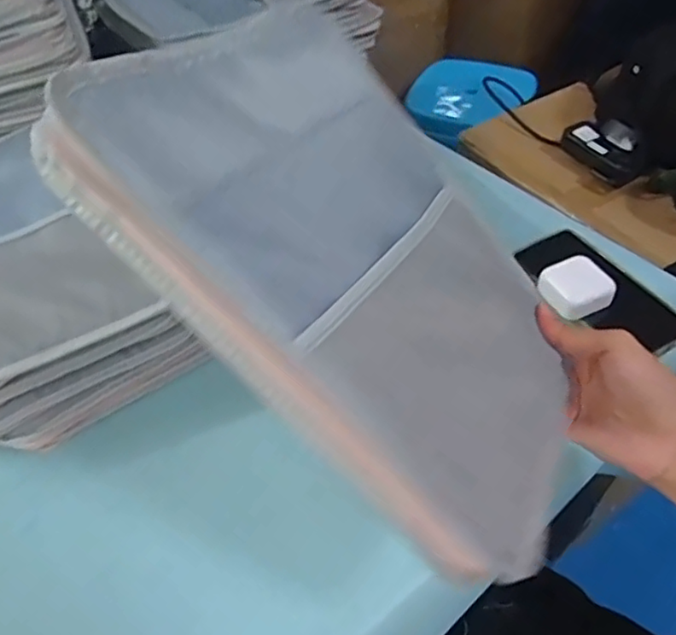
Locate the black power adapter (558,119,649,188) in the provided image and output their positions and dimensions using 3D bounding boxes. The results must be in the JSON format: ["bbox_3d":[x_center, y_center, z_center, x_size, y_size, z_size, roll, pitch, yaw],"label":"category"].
[{"bbox_3d":[0.334,-0.210,0.751,0.060,0.042,0.111,-18,50,-11],"label":"black power adapter"}]

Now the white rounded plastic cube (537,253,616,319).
[{"bbox_3d":[0.217,-0.029,0.552,0.056,0.021,0.057,-32,54,-22],"label":"white rounded plastic cube"}]

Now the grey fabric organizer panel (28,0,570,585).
[{"bbox_3d":[0.022,-0.039,0.350,0.305,0.032,0.228,48,46,-7],"label":"grey fabric organizer panel"}]

